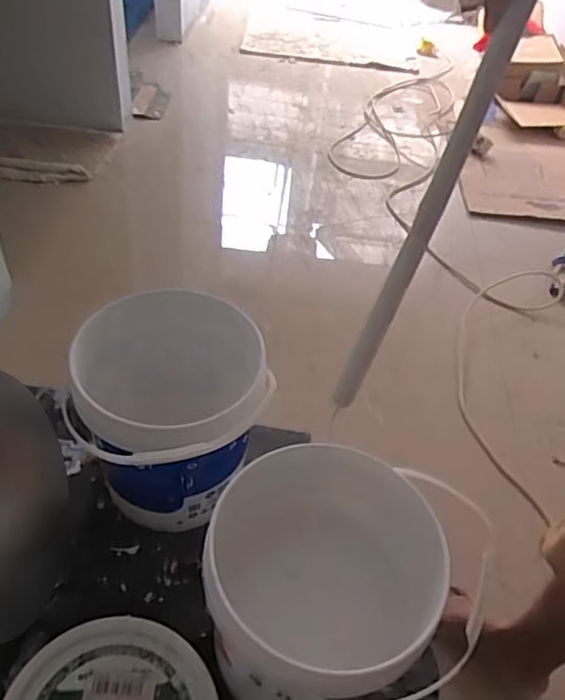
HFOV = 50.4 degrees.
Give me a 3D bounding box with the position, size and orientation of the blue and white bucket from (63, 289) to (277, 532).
[{"bbox_3d":[-0.173,0.129,1.016,0.272,0.321,0.331,-2,45,-8],"label":"blue and white bucket"}]

